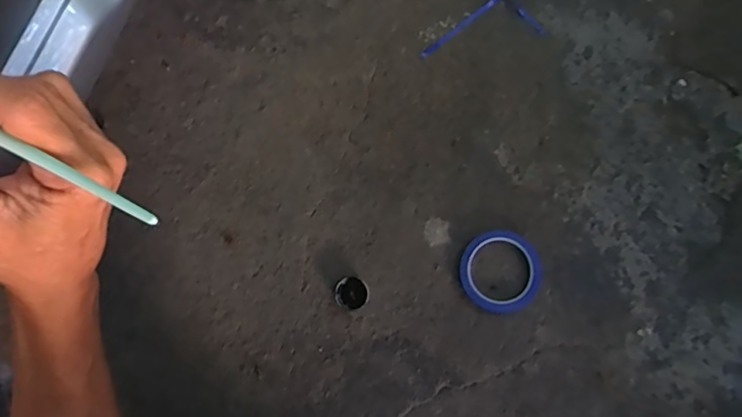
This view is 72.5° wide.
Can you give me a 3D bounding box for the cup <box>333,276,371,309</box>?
[{"bbox_3d":[-0.024,0.106,0.634,0.041,0.018,0.038,0,78,1],"label":"cup"}]

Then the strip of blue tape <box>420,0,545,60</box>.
[{"bbox_3d":[0.150,-0.260,0.716,0.173,0.004,0.074,-16,79,-2],"label":"strip of blue tape"}]

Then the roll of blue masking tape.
[{"bbox_3d":[0.166,0.079,0.642,0.099,0.013,0.105,0,78,1],"label":"roll of blue masking tape"}]

